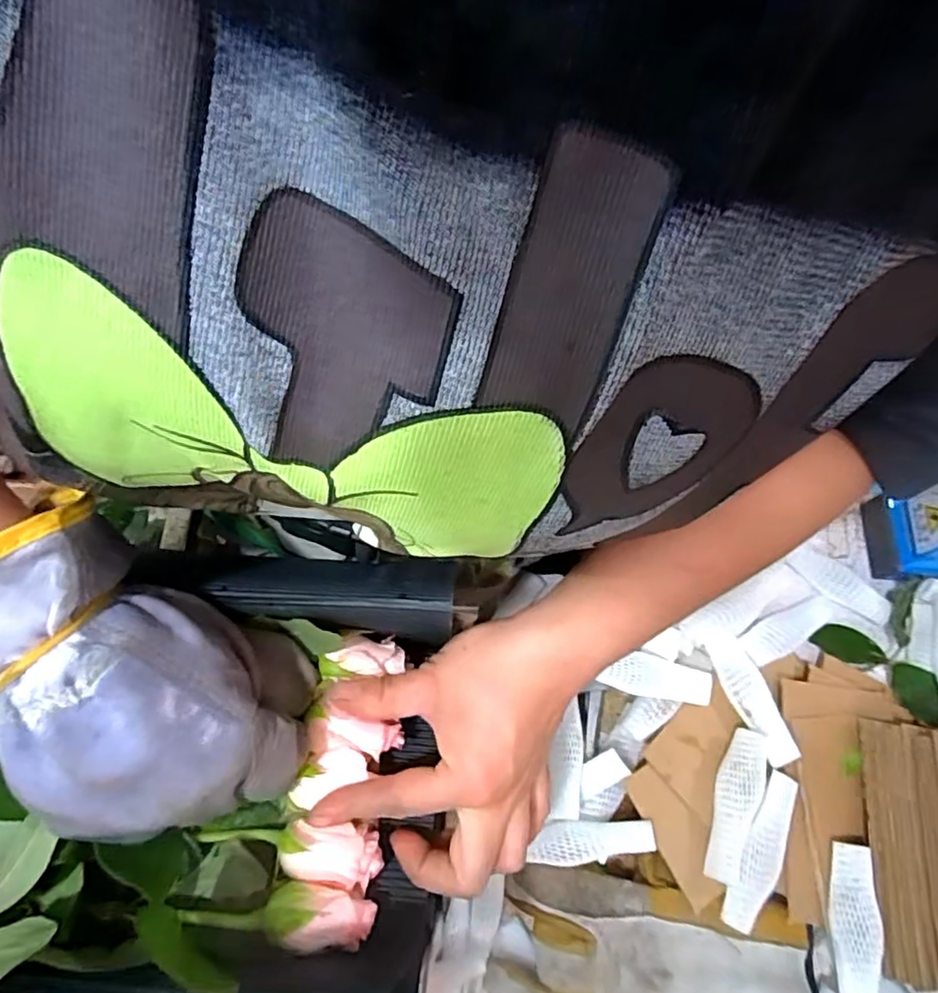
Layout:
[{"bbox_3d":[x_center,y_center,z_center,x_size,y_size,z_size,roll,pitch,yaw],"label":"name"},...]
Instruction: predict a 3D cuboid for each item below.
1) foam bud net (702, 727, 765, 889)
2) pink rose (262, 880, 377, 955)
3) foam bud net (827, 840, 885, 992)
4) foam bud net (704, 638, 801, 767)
[{"bbox_3d":[0.164,0.190,0.377,0.024,0.024,0.088,23,71,11],"label":"foam bud net"},{"bbox_3d":[-0.065,0.183,0.261,0.044,0.022,0.024,11,69,7],"label":"pink rose"},{"bbox_3d":[0.226,0.253,0.357,0.022,0.022,0.086,6,68,5],"label":"foam bud net"},{"bbox_3d":[0.190,0.134,0.407,0.023,0.010,0.085,-17,53,-4],"label":"foam bud net"}]

